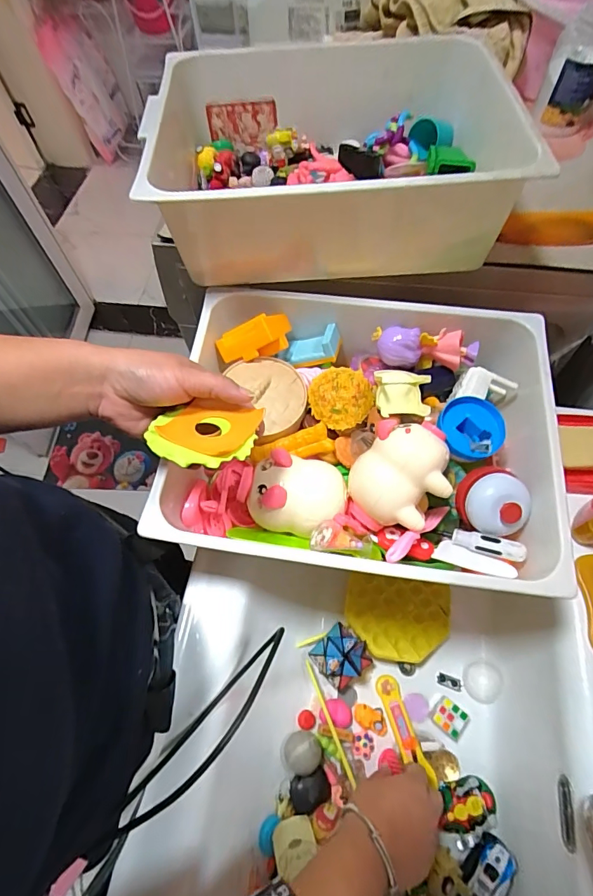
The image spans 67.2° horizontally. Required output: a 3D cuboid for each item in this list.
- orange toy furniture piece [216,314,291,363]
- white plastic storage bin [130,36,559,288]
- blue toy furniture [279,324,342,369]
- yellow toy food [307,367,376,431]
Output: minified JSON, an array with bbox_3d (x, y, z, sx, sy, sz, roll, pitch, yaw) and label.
[{"bbox_3d":[-0.044,-0.118,0.485,0.081,0.041,0.032,-19,62,-7],"label":"orange toy furniture piece"},{"bbox_3d":[0.031,-0.314,0.499,0.370,0.140,0.315,-5,62,1],"label":"white plastic storage bin"},{"bbox_3d":[0.022,-0.112,0.506,0.068,0.033,0.044,-12,22,32],"label":"blue toy furniture"},{"bbox_3d":[0.048,-0.056,0.477,0.067,0.027,0.067,-1,62,3],"label":"yellow toy food"}]

